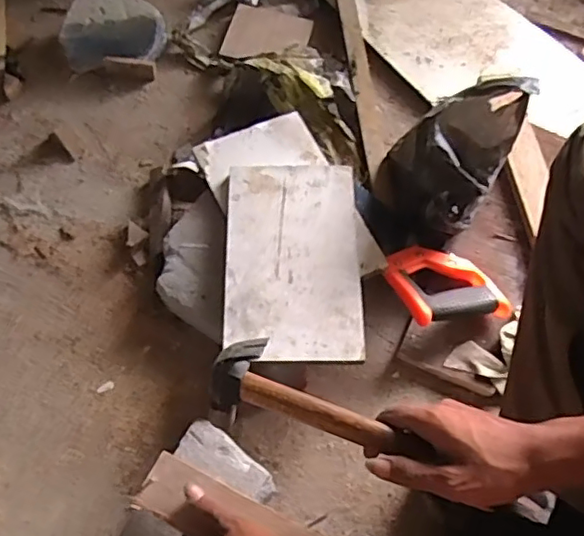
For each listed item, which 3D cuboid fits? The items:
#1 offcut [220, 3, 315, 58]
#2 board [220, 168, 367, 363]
[{"bbox_3d":[-0.038,-0.367,0.943,0.137,0.014,0.112,18,69,16],"label":"offcut"},{"bbox_3d":[0.001,-0.014,0.680,0.149,0.012,0.241,0,63,-3],"label":"board"}]

